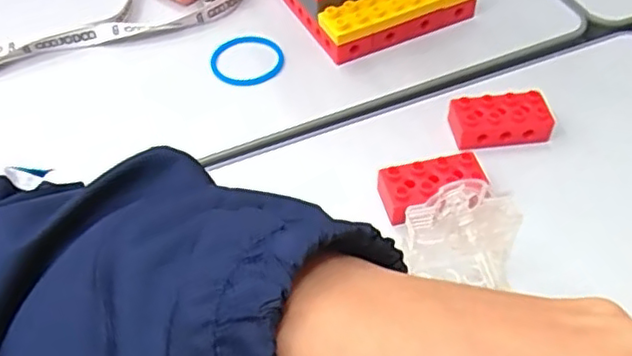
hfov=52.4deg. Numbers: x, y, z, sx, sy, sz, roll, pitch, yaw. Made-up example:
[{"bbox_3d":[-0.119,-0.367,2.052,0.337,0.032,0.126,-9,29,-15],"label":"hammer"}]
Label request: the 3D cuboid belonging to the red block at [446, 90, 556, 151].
[{"bbox_3d":[0.124,-0.039,0.436,0.067,0.021,0.031,-8,51,-5],"label":"red block"}]

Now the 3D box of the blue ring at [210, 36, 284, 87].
[{"bbox_3d":[-0.053,-0.092,0.493,0.056,0.007,0.055,-1,51,1],"label":"blue ring"}]

